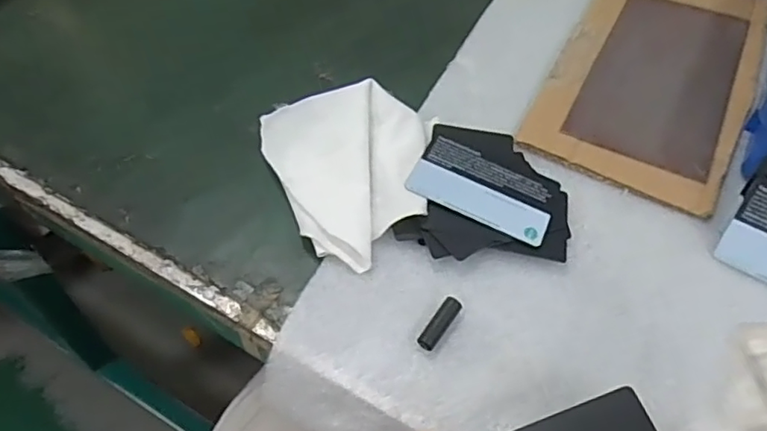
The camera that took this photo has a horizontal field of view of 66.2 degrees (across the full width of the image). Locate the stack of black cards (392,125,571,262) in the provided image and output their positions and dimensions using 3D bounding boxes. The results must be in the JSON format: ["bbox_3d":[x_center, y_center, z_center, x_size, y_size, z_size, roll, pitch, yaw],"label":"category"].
[{"bbox_3d":[0.064,-0.013,0.358,0.096,0.013,0.095,10,55,4],"label":"stack of black cards"}]

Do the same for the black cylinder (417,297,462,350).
[{"bbox_3d":[0.030,0.058,0.313,0.010,0.010,0.030,32,59,18],"label":"black cylinder"}]

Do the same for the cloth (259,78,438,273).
[{"bbox_3d":[-0.014,-0.033,0.364,0.098,0.022,0.124,-19,58,-16],"label":"cloth"}]

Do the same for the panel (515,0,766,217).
[{"bbox_3d":[0.214,-0.119,0.451,0.137,0.006,0.270,26,57,14],"label":"panel"}]

